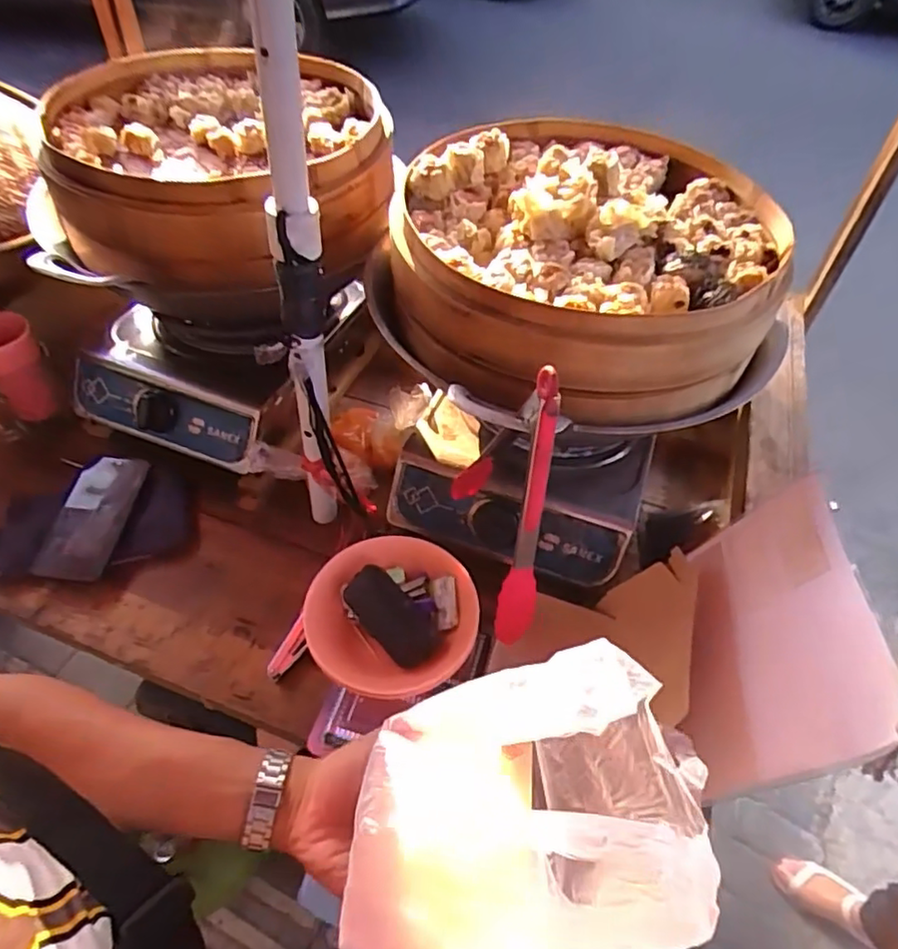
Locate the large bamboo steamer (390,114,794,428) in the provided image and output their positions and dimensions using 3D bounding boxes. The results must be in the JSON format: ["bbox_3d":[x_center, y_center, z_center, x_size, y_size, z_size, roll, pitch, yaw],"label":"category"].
[{"bbox_3d":[0.128,-0.232,0.642,0.378,0.115,0.382,-2,50,-7],"label":"large bamboo steamer"}]

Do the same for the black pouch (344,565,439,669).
[{"bbox_3d":[-0.059,0.147,0.643,0.053,0.010,0.111,-44,78,0],"label":"black pouch"}]

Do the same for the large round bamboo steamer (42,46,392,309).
[{"bbox_3d":[-0.270,-0.367,0.739,0.377,0.114,0.375,2,49,-3],"label":"large round bamboo steamer"}]

